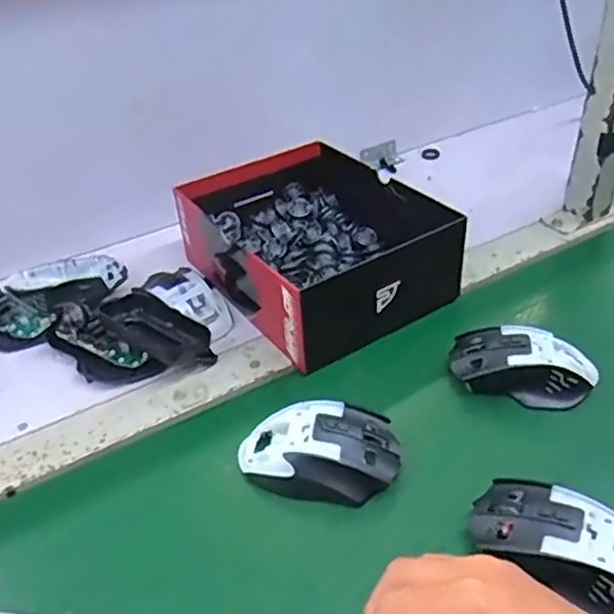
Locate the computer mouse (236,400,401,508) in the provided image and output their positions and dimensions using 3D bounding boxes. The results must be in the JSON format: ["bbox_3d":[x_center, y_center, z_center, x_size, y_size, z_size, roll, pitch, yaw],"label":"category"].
[{"bbox_3d":[0.008,0.105,0.464,0.113,0.038,0.069,-1,38,3],"label":"computer mouse"}]

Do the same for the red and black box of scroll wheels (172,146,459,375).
[{"bbox_3d":[0.004,-0.063,0.645,0.190,0.085,0.250,-26,43,-27],"label":"red and black box of scroll wheels"}]

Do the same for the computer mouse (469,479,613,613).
[{"bbox_3d":[0.161,0.147,0.395,0.115,0.040,0.059,20,43,26],"label":"computer mouse"}]

